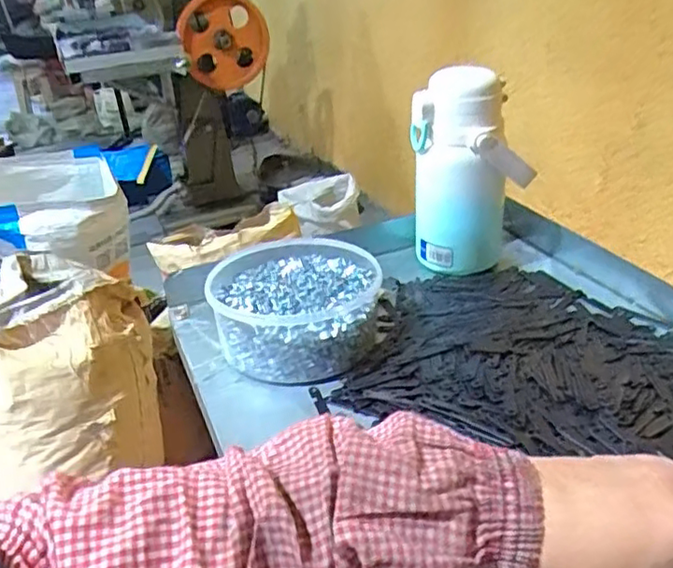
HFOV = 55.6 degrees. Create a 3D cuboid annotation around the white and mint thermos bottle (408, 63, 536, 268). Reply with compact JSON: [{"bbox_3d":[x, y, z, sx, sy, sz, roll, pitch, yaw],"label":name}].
[{"bbox_3d":[0.132,-0.109,0.643,0.075,0.200,0.084,-25,34,-32],"label":"white and mint thermos bottle"}]

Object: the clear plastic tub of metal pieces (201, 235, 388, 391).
[{"bbox_3d":[-0.035,0.017,0.580,0.151,0.057,0.159,-7,29,-4],"label":"clear plastic tub of metal pieces"}]

